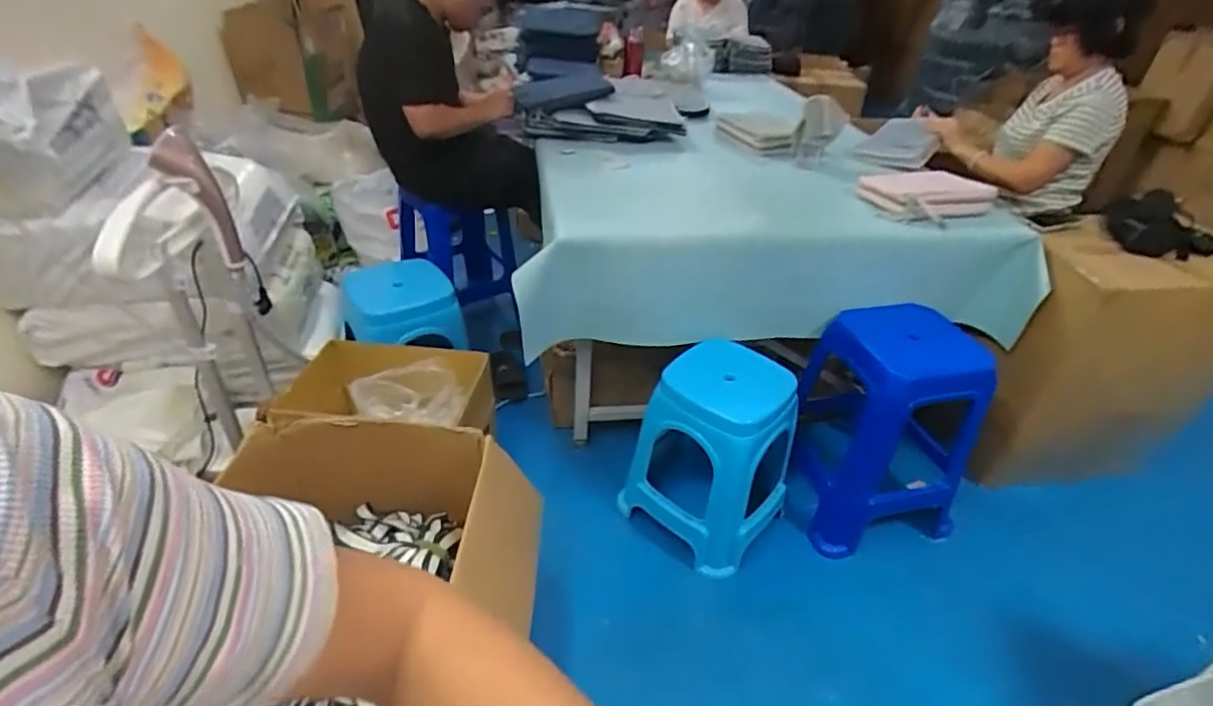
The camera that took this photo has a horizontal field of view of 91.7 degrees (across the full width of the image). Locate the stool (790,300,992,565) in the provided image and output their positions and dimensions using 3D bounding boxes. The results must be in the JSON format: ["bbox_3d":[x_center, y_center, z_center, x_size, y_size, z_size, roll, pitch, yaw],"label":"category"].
[{"bbox_3d":[0.714,0.155,1.550,0.394,0.533,0.454,-4,36,-10],"label":"stool"}]

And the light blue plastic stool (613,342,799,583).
[{"bbox_3d":[0.276,0.259,1.492,0.332,0.467,0.321,29,43,31],"label":"light blue plastic stool"}]

